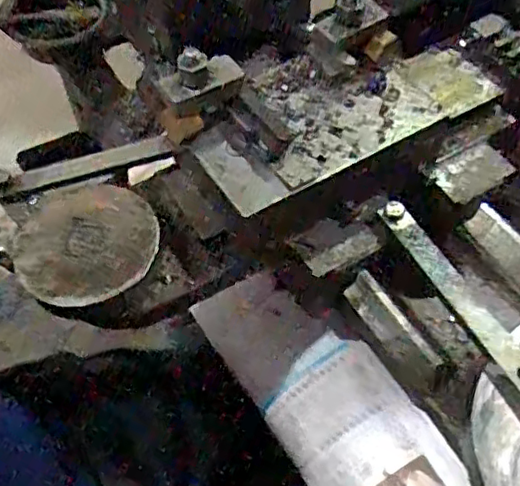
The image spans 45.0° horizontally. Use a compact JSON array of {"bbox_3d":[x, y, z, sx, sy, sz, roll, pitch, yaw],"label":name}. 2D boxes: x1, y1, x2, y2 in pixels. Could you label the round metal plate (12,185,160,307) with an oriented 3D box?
[{"bbox_3d":[-0.119,-0.002,0.433,0.095,0.013,0.092,0,56,0],"label":"round metal plate"}]

